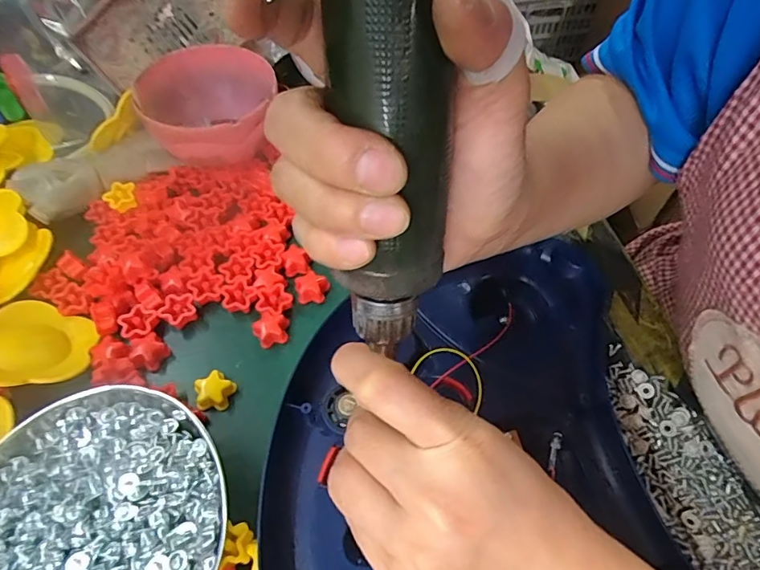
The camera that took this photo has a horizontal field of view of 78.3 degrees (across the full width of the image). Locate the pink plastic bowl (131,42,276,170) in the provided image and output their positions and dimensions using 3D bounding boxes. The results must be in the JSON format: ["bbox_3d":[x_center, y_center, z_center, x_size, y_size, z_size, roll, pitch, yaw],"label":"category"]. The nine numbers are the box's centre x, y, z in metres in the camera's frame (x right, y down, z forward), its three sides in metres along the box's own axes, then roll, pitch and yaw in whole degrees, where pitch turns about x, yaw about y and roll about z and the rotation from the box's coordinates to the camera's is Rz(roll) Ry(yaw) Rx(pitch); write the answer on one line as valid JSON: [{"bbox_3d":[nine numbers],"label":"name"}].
[{"bbox_3d":[-0.160,-0.155,0.423,0.098,0.060,0.120,3,56,2],"label":"pink plastic bowl"}]

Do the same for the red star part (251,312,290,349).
[{"bbox_3d":[-0.078,0.032,0.336,0.025,0.015,0.022,-17,59,-13],"label":"red star part"}]

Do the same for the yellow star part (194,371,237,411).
[{"bbox_3d":[-0.110,0.071,0.311,0.023,0.016,0.024,16,57,8],"label":"yellow star part"}]

